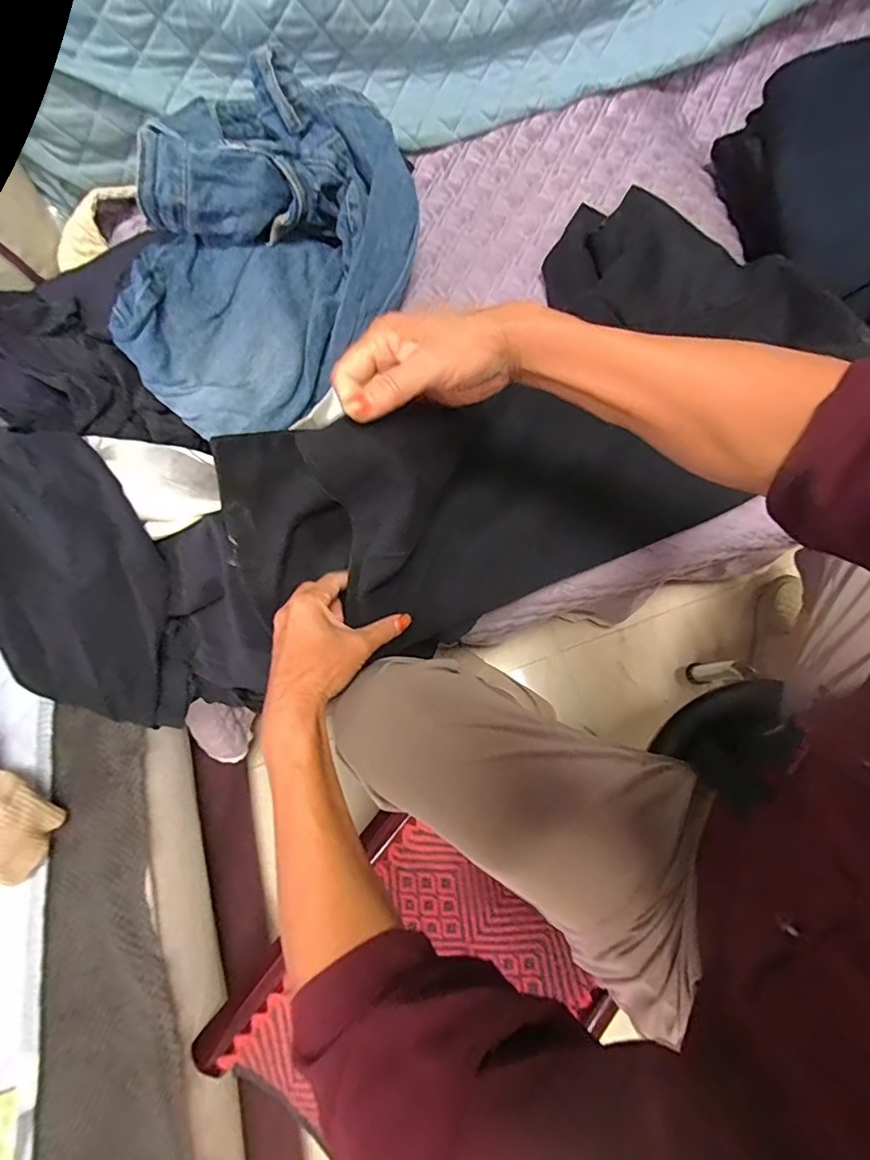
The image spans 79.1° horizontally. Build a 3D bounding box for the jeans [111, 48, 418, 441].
[{"bbox_3d":[-0.145,-0.311,0.487,0.209,0.133,0.350,12,75,5],"label":"jeans"}]

